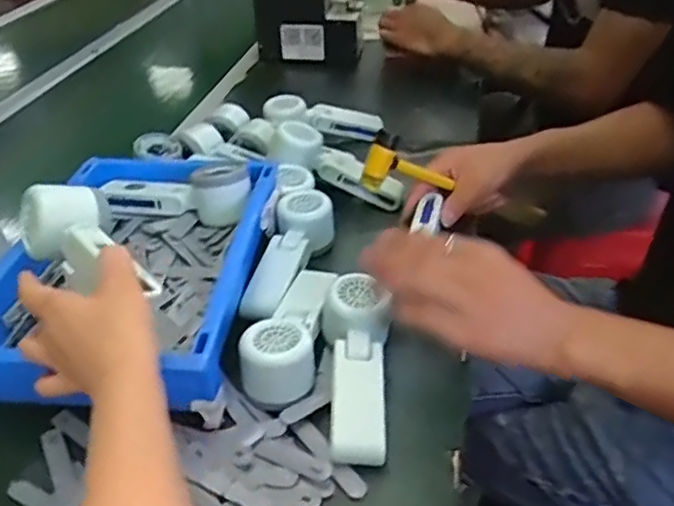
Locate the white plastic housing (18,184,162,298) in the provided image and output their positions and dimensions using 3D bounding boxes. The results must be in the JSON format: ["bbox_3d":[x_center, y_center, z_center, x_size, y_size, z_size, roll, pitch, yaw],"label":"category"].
[{"bbox_3d":[-0.173,-0.009,0.477,0.154,0.048,0.056,26,42,31],"label":"white plastic housing"}]

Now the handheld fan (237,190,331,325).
[{"bbox_3d":[-0.050,0.002,0.658,0.058,0.039,0.178,13,52,16],"label":"handheld fan"}]

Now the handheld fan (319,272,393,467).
[{"bbox_3d":[0.018,0.088,0.528,0.057,0.044,0.171,0,53,-2],"label":"handheld fan"}]

